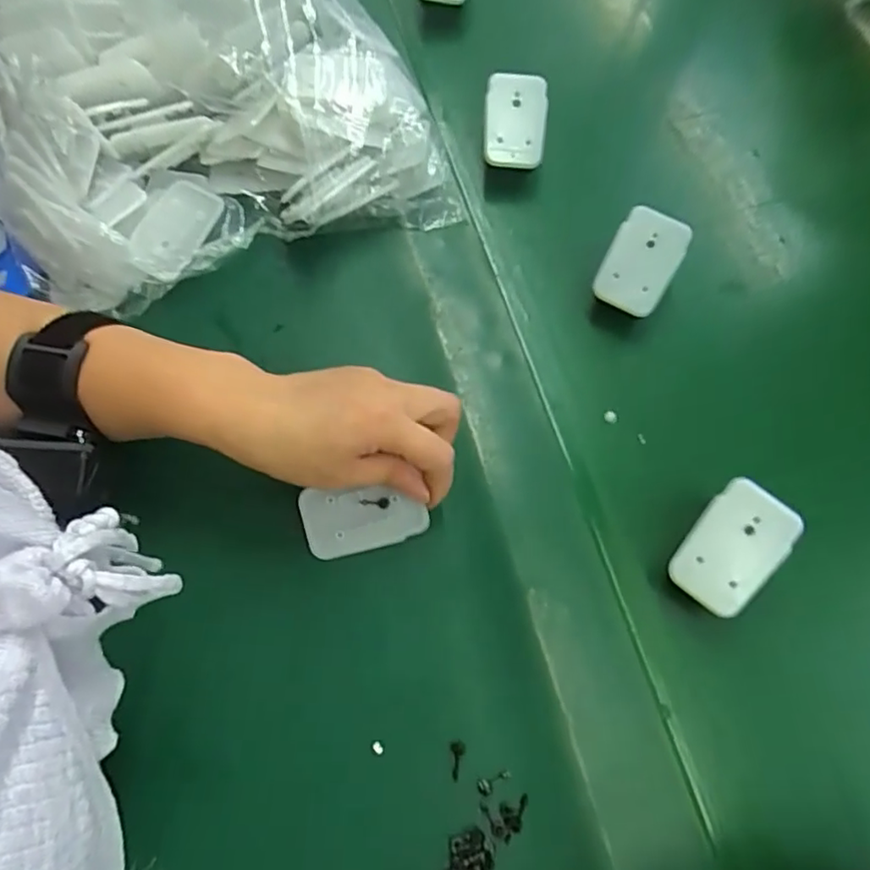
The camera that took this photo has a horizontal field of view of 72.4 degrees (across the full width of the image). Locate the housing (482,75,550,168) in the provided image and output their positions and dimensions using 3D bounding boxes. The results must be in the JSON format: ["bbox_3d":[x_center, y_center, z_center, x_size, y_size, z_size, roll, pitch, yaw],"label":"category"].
[{"bbox_3d":[0.058,-0.227,0.430,0.044,0.011,0.061,7,98,7],"label":"housing"}]

